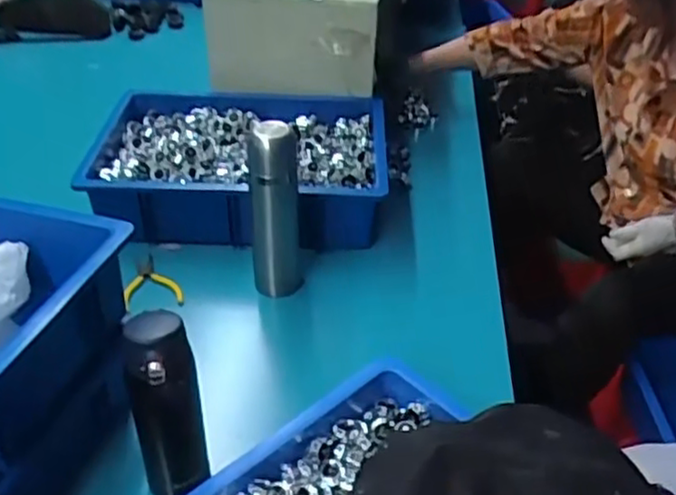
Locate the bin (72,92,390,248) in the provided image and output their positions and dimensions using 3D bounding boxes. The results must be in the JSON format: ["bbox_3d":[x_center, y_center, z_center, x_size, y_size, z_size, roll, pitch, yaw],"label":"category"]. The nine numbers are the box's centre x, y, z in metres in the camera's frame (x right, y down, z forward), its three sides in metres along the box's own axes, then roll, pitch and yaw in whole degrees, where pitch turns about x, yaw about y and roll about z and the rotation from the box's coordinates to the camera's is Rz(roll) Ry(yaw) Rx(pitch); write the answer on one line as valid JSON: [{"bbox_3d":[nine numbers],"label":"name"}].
[{"bbox_3d":[-0.155,-0.129,1.146,0.448,0.144,0.359,5,37,3],"label":"bin"}]

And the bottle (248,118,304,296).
[{"bbox_3d":[-0.082,-0.039,0.935,0.066,0.265,0.074,0,37,-3],"label":"bottle"}]

